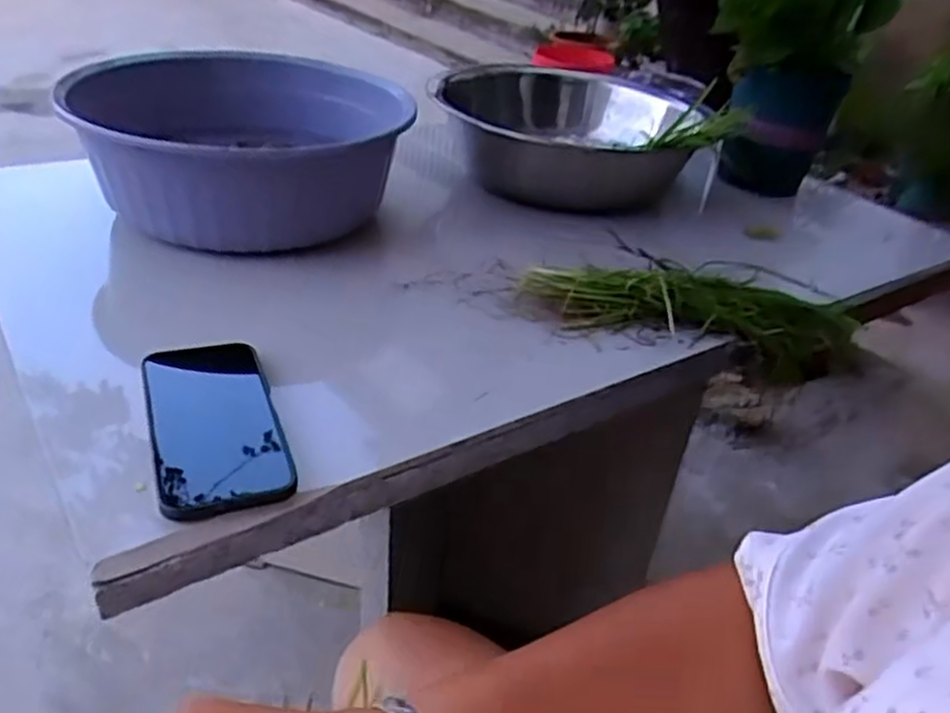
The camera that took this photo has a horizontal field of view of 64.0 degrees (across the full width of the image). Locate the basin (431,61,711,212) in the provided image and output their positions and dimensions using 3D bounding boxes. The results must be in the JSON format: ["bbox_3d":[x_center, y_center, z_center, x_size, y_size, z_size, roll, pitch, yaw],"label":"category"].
[{"bbox_3d":[0.100,-0.272,0.934,0.298,0.089,0.343,13,34,8],"label":"basin"}]

